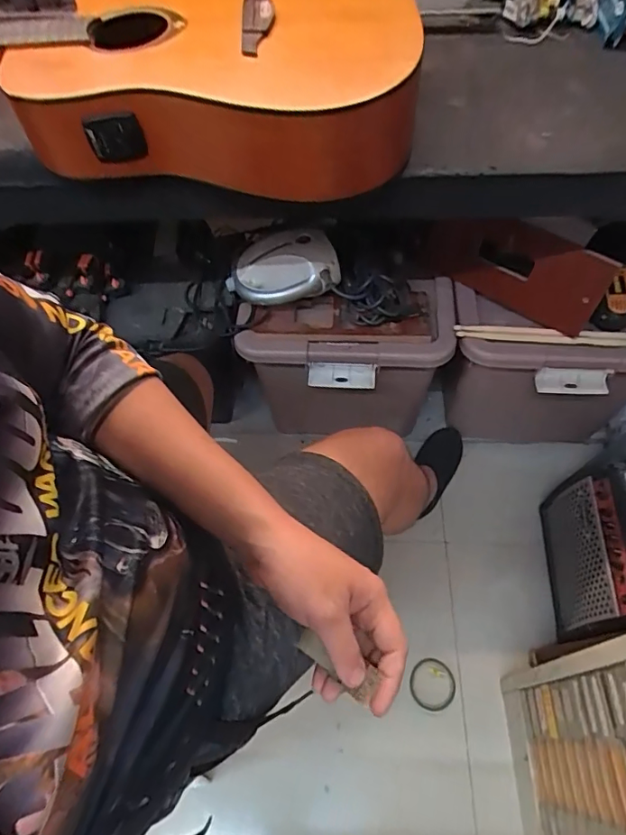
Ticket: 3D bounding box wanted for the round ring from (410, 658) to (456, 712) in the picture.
[{"bbox_3d":[0.238,0.529,0.999,0.086,0.008,0.090,-1,57,2],"label":"round ring"}]

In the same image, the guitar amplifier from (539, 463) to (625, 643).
[{"bbox_3d":[0.601,0.259,0.980,0.209,0.236,0.315,3,58,4],"label":"guitar amplifier"}]

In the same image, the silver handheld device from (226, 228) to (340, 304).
[{"bbox_3d":[-0.061,-0.289,0.976,0.215,0.067,0.131,-6,57,-1],"label":"silver handheld device"}]

